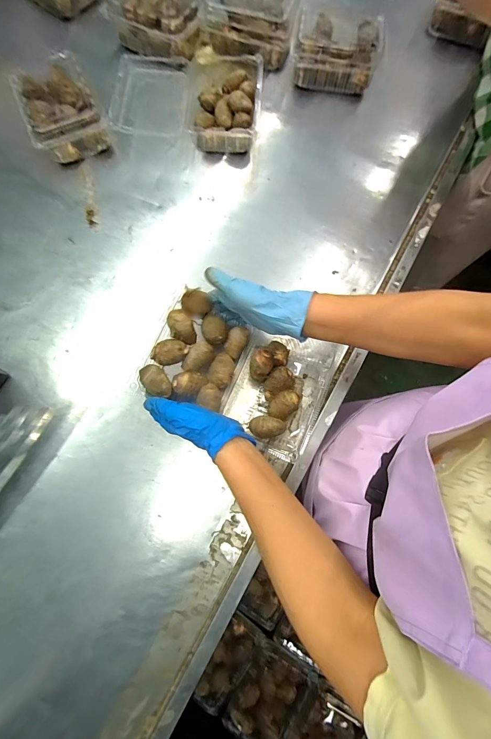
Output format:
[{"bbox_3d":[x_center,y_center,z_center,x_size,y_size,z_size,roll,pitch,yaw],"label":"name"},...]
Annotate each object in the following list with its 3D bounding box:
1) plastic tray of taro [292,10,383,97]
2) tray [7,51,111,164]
[{"bbox_3d":[0.175,-0.608,0.618,0.147,0.089,0.114,9,77,1],"label":"plastic tray of taro"},{"bbox_3d":[-0.335,-0.472,0.581,0.129,0.079,0.166,-26,79,-7],"label":"tray"}]

